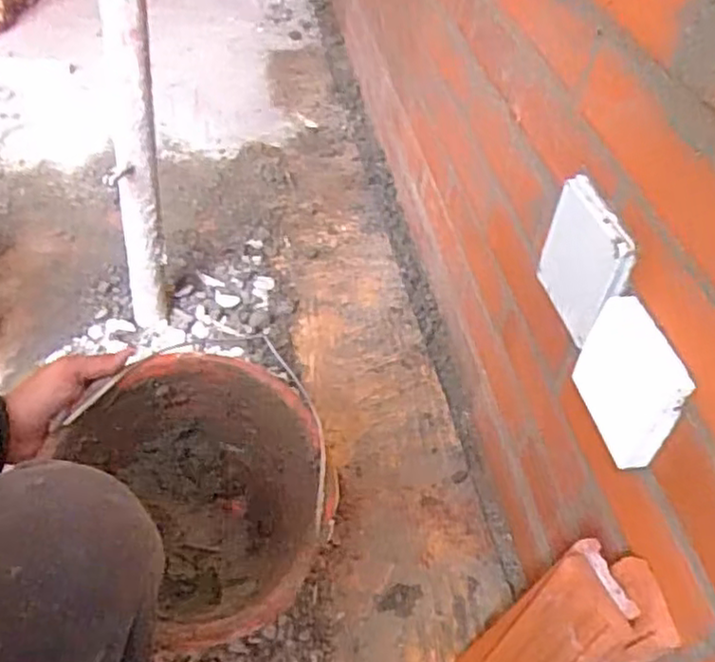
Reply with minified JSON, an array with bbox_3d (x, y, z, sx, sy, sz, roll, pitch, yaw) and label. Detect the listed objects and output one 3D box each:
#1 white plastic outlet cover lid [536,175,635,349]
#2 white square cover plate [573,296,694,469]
[{"bbox_3d":[0.176,-0.050,0.541,0.015,0.103,0.100,-5,45,-10],"label":"white plastic outlet cover lid"},{"bbox_3d":[0.185,0.035,0.476,0.027,0.077,0.087,-3,44,-8],"label":"white square cover plate"}]

